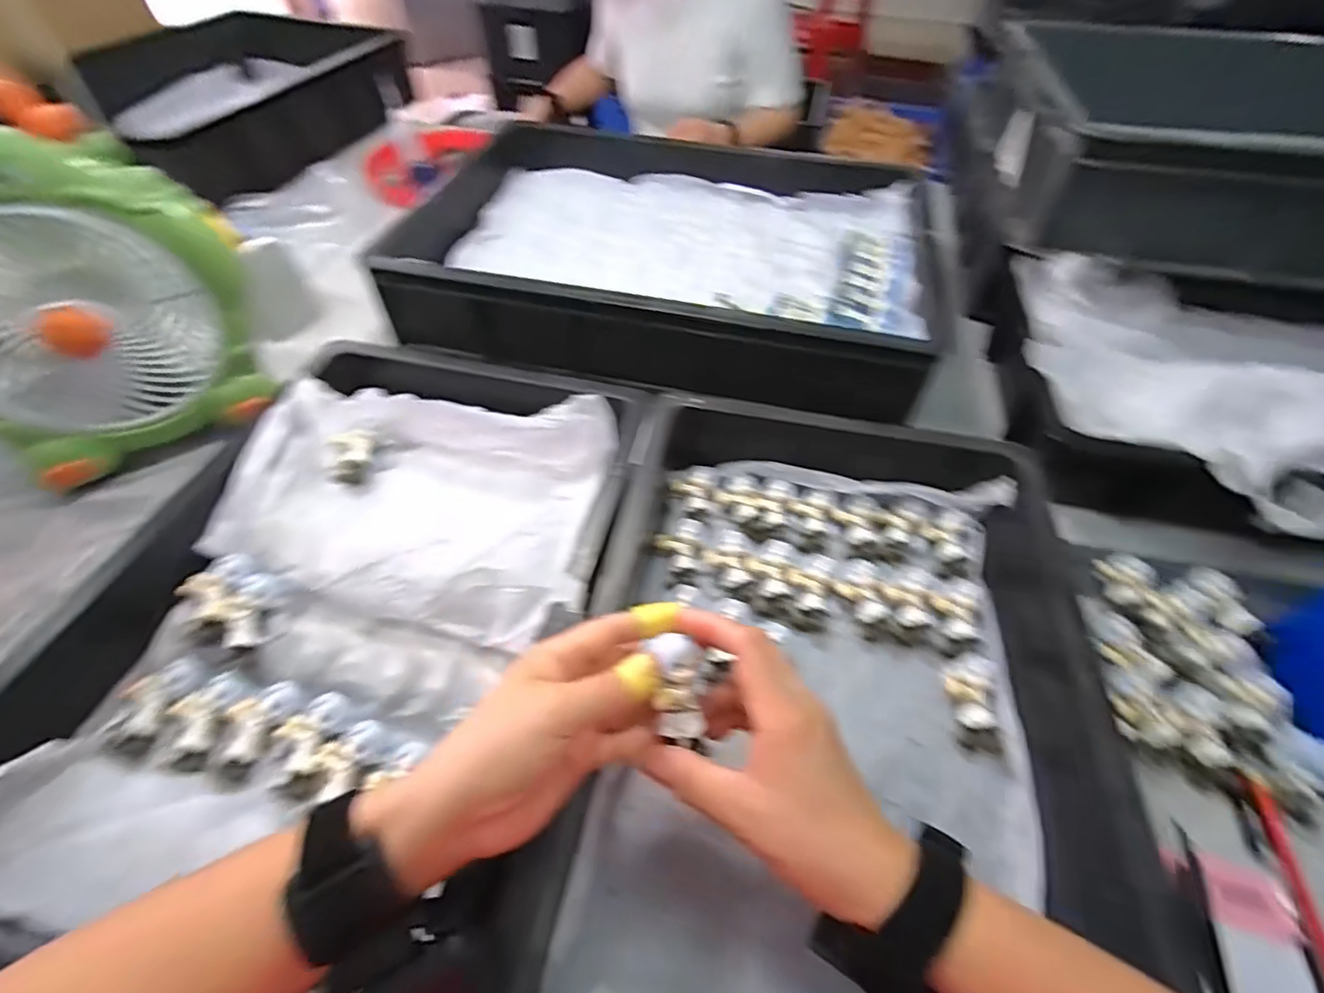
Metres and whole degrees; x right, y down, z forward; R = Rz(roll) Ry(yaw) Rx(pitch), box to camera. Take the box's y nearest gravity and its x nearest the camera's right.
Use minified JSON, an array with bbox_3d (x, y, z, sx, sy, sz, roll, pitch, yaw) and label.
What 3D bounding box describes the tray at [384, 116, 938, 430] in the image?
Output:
[{"bbox_3d":[0.010,-0.301,0.687,0.582,0.092,0.409,11,51,7],"label":"tray"}]

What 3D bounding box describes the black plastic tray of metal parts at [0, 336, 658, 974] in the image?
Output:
[{"bbox_3d":[-0.210,0.069,0.397,0.335,0.101,0.456,12,52,8],"label":"black plastic tray of metal parts"}]

